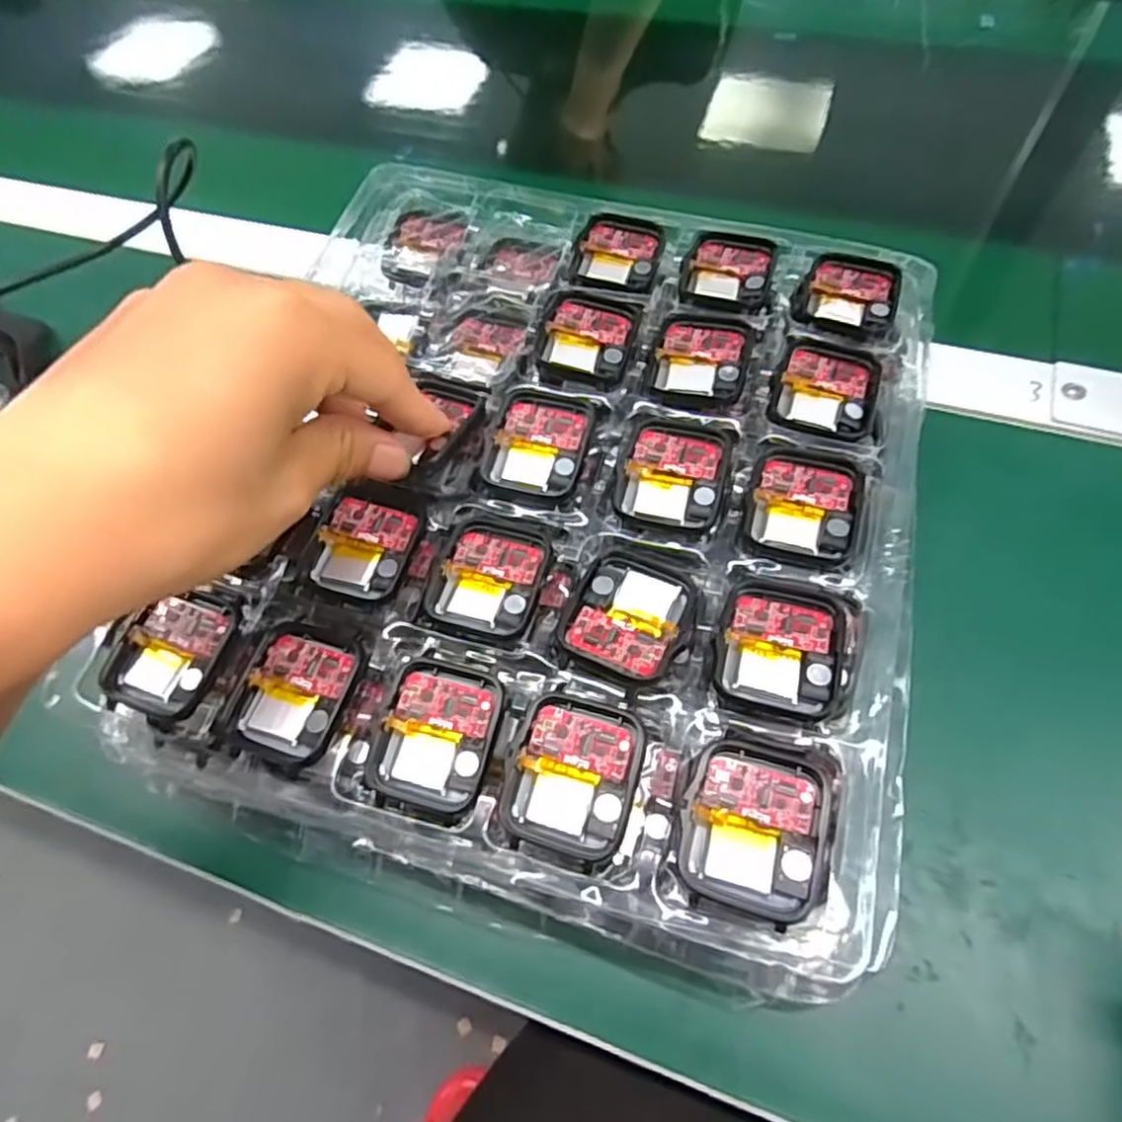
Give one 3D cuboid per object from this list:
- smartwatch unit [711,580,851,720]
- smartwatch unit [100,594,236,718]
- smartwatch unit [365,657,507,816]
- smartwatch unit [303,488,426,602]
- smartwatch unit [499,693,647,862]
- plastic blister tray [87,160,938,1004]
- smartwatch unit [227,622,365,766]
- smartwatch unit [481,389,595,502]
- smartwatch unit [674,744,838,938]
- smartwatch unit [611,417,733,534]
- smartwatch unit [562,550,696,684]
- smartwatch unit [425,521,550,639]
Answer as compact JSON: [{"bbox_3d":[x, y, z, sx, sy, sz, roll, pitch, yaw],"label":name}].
[{"bbox_3d":[0.070,0.027,0.216,0.039,0.006,0.043,11,63,10],"label":"smartwatch unit"},{"bbox_3d":[-0.133,0.032,0.239,0.038,0.010,0.041,16,64,12],"label":"smartwatch unit"},{"bbox_3d":[-0.038,0.054,0.215,0.036,0.011,0.042,11,63,10],"label":"smartwatch unit"},{"bbox_3d":[-0.070,-0.006,0.249,0.037,0.004,0.040,14,63,11],"label":"smartwatch unit"},{"bbox_3d":[0.004,0.063,0.203,0.037,0.012,0.042,12,63,11],"label":"smartwatch unit"},{"bbox_3d":[-0.001,-0.032,0.264,0.255,0.034,0.287,14,65,9],"label":"plastic blister tray"},{"bbox_3d":[-0.086,0.043,0.227,0.037,0.008,0.043,14,63,11],"label":"smartwatch unit"},{"bbox_3d":[-0.008,-0.044,0.260,0.036,0.007,0.042,14,63,11],"label":"smartwatch unit"},{"bbox_3d":[0.055,0.074,0.193,0.039,0.010,0.045,11,63,10],"label":"smartwatch unit"},{"bbox_3d":[0.041,-0.032,0.250,0.038,0.008,0.043,13,63,11],"label":"smartwatch unit"},{"bbox_3d":[0.023,0.016,0.222,0.037,0.005,0.041,20,65,14],"label":"smartwatch unit"},{"bbox_3d":[-0.025,0.005,0.239,0.037,0.004,0.041,14,63,11],"label":"smartwatch unit"}]

